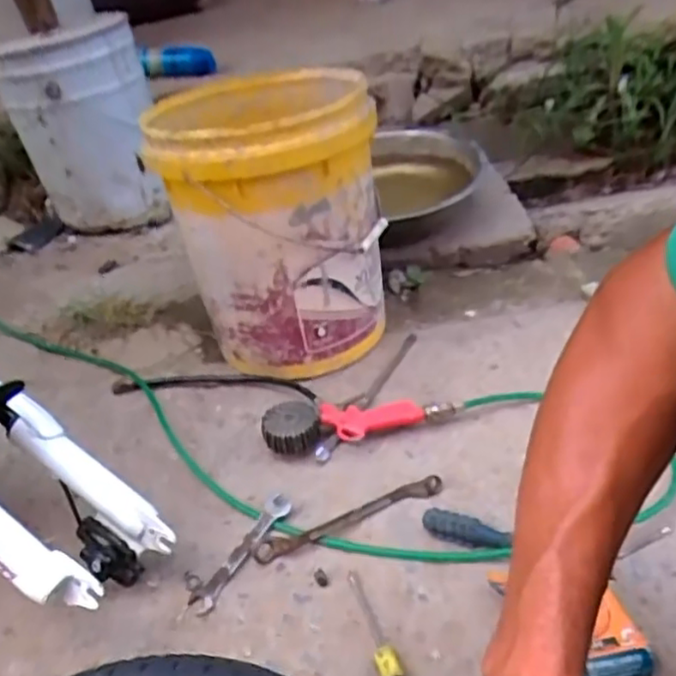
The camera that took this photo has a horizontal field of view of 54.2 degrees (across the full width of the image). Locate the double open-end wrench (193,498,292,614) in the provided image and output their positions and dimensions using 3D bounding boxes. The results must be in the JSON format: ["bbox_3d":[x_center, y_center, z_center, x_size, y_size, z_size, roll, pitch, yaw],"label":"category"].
[{"bbox_3d":[-0.108,0.237,0.747,0.031,0.008,0.163,14,42,27],"label":"double open-end wrench"}]

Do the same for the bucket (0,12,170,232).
[{"bbox_3d":[-0.543,-0.463,1.438,0.292,0.400,0.317,-20,38,-13],"label":"bucket"}]

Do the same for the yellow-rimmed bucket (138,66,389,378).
[{"bbox_3d":[-0.087,-0.178,0.992,0.290,0.369,0.327,-9,36,-2],"label":"yellow-rimmed bucket"}]

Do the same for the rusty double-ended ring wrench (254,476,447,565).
[{"bbox_3d":[0.014,0.205,0.758,0.226,0.017,0.029,-18,37,-13],"label":"rusty double-ended ring wrench"}]

